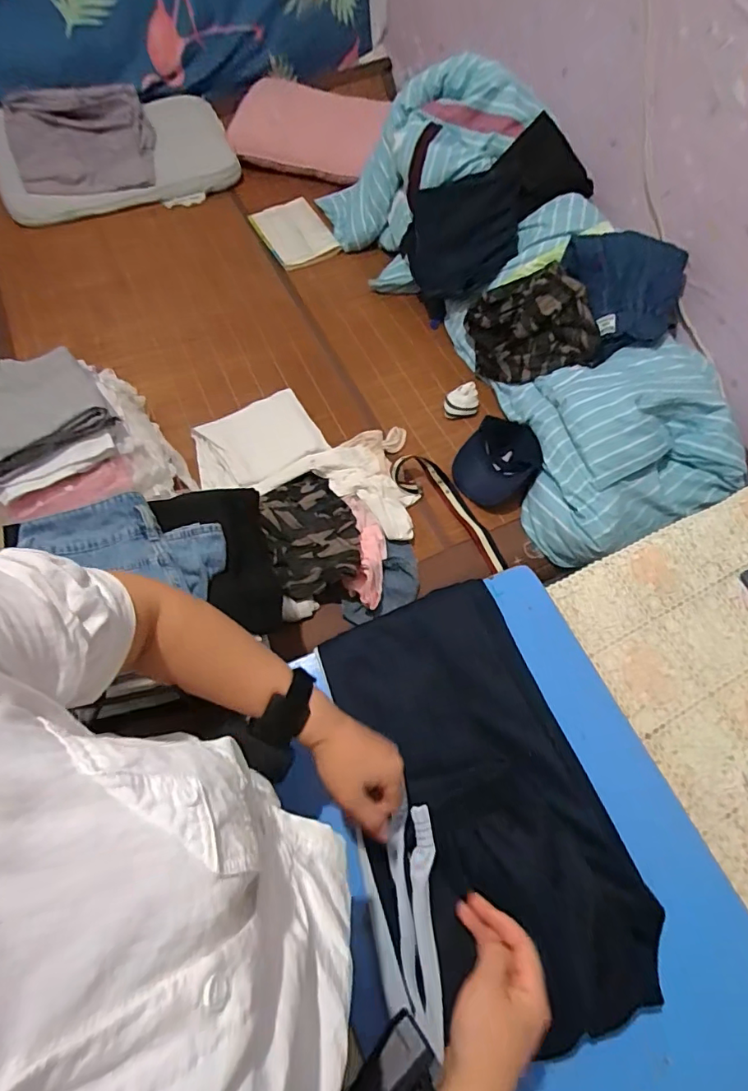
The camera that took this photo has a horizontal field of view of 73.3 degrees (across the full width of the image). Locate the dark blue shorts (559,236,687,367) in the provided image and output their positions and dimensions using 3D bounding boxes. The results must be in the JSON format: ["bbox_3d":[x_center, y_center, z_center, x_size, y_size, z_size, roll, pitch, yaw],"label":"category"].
[{"bbox_3d":[0.563,-0.566,1.124,0.234,0.139,0.261,-9,65,-7],"label":"dark blue shorts"}]

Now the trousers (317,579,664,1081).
[{"bbox_3d":[0.100,0.256,0.525,0.258,0.060,0.424,-20,67,-12],"label":"trousers"}]

